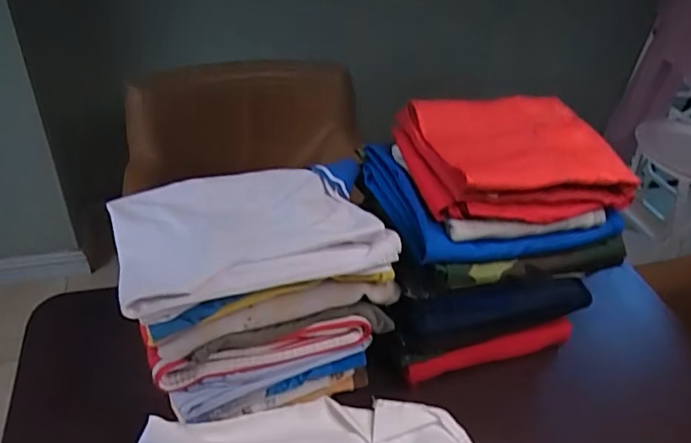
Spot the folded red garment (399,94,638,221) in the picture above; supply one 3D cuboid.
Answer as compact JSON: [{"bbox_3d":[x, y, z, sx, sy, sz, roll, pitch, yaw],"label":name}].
[{"bbox_3d":[0.200,-0.088,0.661,0.248,0.100,0.151,-6,41,-14],"label":"folded red garment"}]

